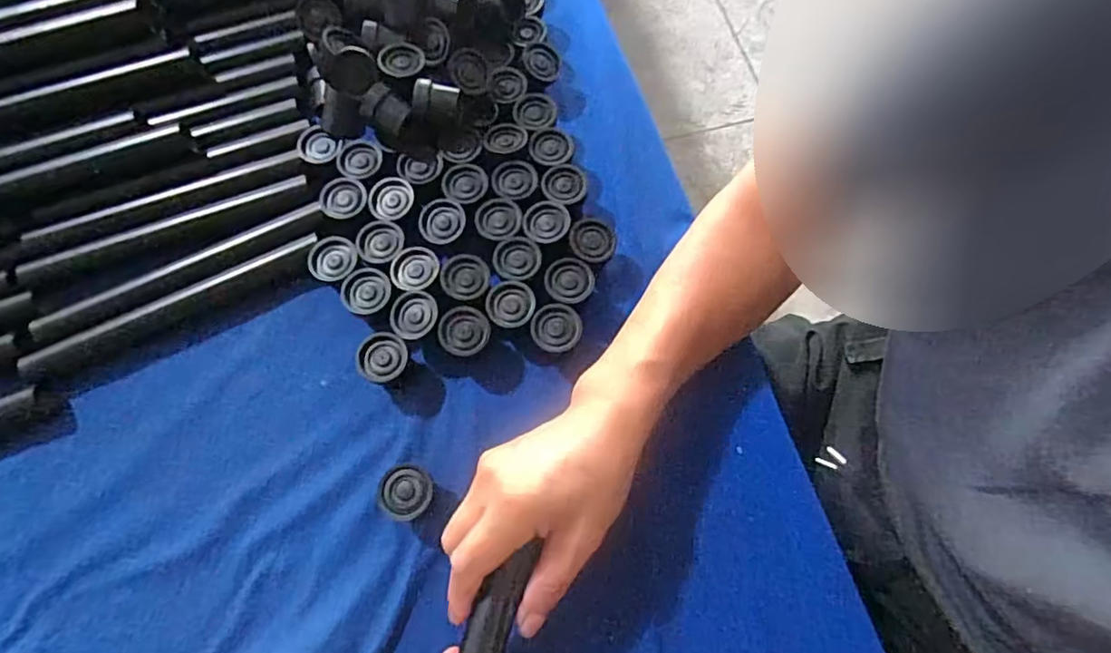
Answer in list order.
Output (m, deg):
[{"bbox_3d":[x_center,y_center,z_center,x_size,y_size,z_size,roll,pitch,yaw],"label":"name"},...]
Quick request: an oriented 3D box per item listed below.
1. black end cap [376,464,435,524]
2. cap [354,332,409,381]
[{"bbox_3d":[-0.097,0.111,0.382,0.037,0.029,0.034,0,68,1],"label":"black end cap"},{"bbox_3d":[-0.122,0.026,0.415,0.035,0.032,0.034,0,68,1],"label":"cap"}]

